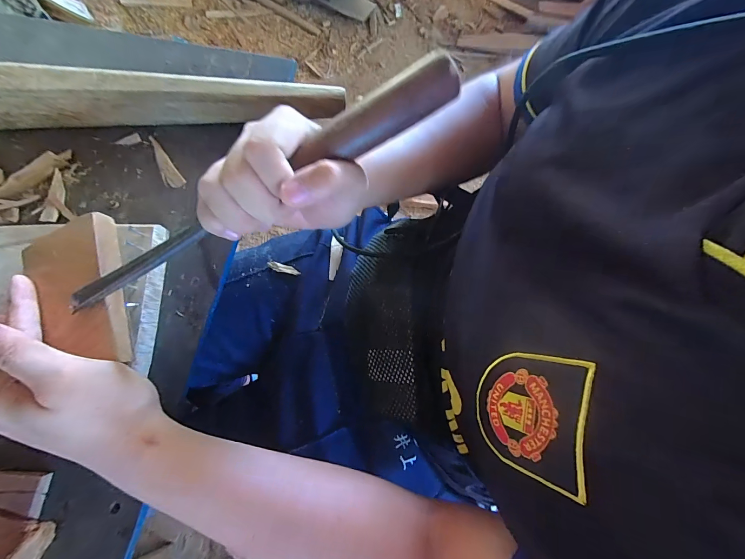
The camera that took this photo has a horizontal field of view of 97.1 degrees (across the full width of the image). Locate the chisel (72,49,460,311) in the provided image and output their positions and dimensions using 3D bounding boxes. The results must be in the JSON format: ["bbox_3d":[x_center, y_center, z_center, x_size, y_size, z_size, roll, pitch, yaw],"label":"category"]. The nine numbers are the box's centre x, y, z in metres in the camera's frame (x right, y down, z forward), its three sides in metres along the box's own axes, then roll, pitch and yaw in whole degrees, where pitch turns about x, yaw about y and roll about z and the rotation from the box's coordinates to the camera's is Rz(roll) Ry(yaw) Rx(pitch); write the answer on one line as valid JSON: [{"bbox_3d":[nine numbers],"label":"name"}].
[{"bbox_3d":[-0.075,-0.058,0.214,0.284,0.021,0.024,-30,75,6],"label":"chisel"}]

